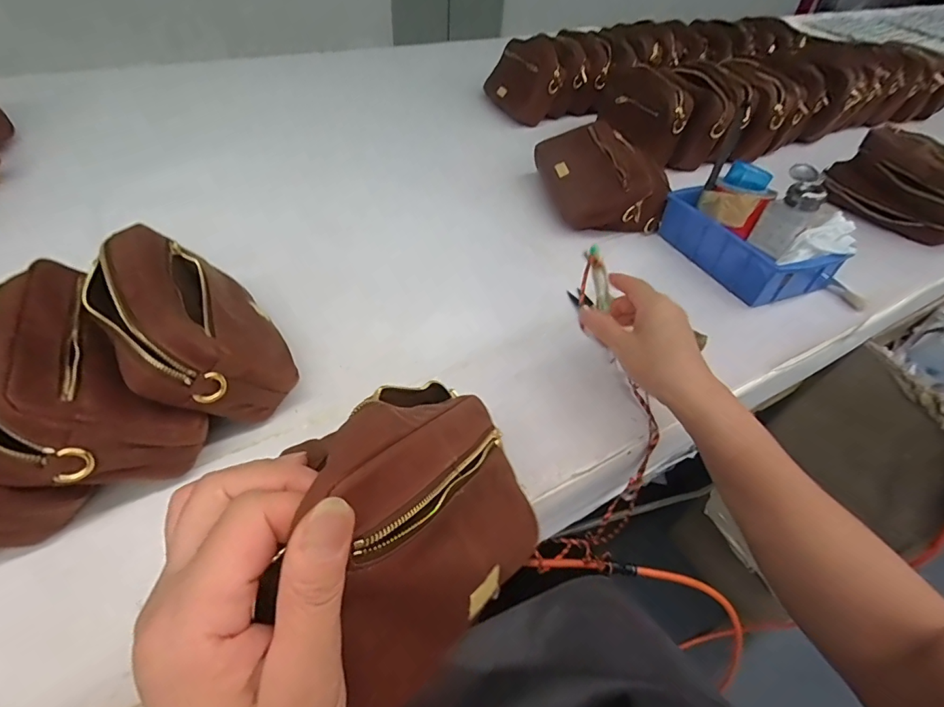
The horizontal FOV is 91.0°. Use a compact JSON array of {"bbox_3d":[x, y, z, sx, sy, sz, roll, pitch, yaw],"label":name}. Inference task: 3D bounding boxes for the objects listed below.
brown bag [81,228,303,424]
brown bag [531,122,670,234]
[{"bbox_3d":[-0.241,-0.026,0.395,0.192,0.075,0.138,48,16,28],"label":"brown bag"},{"bbox_3d":[0.184,-0.255,0.679,0.147,0.078,0.193,-11,48,-15],"label":"brown bag"}]

